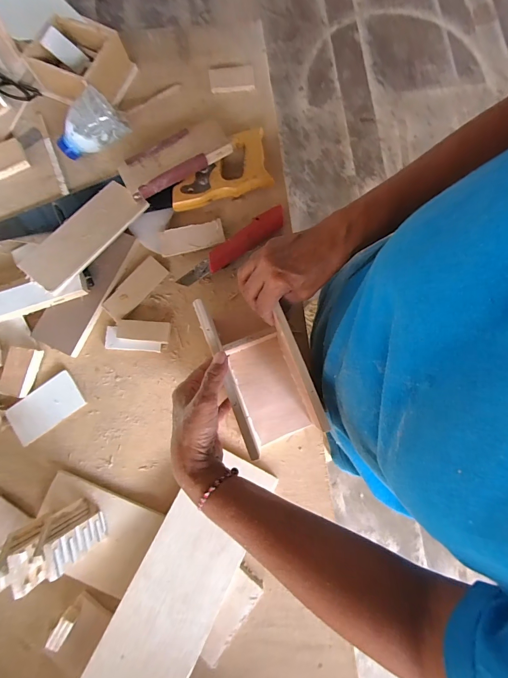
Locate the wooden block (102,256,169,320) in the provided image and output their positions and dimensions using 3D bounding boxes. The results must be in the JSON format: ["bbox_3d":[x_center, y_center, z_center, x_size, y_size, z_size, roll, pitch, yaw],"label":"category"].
[{"bbox_3d":[-0.160,-0.069,0.438,0.032,0.006,0.093,43,83,8],"label":"wooden block"}]

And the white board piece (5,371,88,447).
[{"bbox_3d":[-0.264,0.087,0.416,0.091,0.008,0.051,-36,81,-5],"label":"white board piece"}]

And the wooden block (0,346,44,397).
[{"bbox_3d":[-0.295,0.041,0.413,0.037,0.018,0.060,10,80,3],"label":"wooden block"}]

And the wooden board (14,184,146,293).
[{"bbox_3d":[-0.222,-0.137,0.429,0.066,0.009,0.168,37,72,5],"label":"wooden board"}]

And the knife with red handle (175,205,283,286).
[{"bbox_3d":[-0.026,-0.121,0.437,0.167,0.022,0.029,-38,81,-6],"label":"knife with red handle"}]

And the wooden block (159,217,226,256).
[{"bbox_3d":[-0.084,-0.137,0.445,0.085,0.016,0.031,-15,79,-1],"label":"wooden block"}]

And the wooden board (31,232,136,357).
[{"bbox_3d":[-0.221,-0.068,0.429,0.059,0.009,0.172,26,85,-11],"label":"wooden board"}]

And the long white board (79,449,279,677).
[{"bbox_3d":[-0.089,0.283,0.352,0.098,0.012,0.322,27,74,5],"label":"long white board"}]

